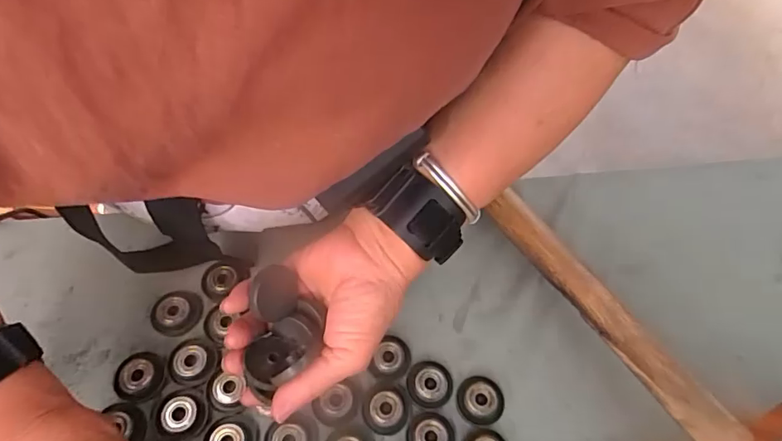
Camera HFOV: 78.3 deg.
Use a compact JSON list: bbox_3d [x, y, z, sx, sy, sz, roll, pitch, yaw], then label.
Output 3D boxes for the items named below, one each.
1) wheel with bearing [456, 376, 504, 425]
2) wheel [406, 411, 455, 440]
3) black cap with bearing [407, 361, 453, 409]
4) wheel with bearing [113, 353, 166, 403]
[{"bbox_3d":[0.062,0.123,0.330,0.030,0.008,0.032,2,57,-3],"label":"wheel with bearing"},{"bbox_3d":[0.026,0.142,0.314,0.030,0.006,0.031,2,57,-3],"label":"wheel"},{"bbox_3d":[0.027,0.113,0.334,0.030,0.009,0.031,2,57,-3],"label":"black cap with bearing"},{"bbox_3d":[-0.170,0.105,0.323,0.030,0.010,0.031,2,57,-3],"label":"wheel with bearing"}]

